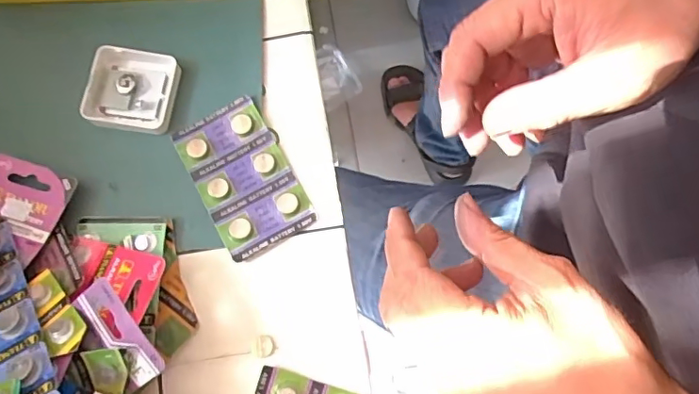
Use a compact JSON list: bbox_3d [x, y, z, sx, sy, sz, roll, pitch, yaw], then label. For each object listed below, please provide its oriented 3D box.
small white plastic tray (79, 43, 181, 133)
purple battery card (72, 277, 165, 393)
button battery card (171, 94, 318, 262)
[{"bbox_3d":[-0.123,-0.061,0.307,0.047,0.012,0.045,4,75,1],"label":"small white plastic tray"},{"bbox_3d":[-0.104,0.062,0.245,0.021,0.006,0.050,-39,85,13],"label":"purple battery card"},{"bbox_3d":[-0.059,-0.011,0.297,0.050,0.005,0.083,-29,76,-7],"label":"button battery card"}]

